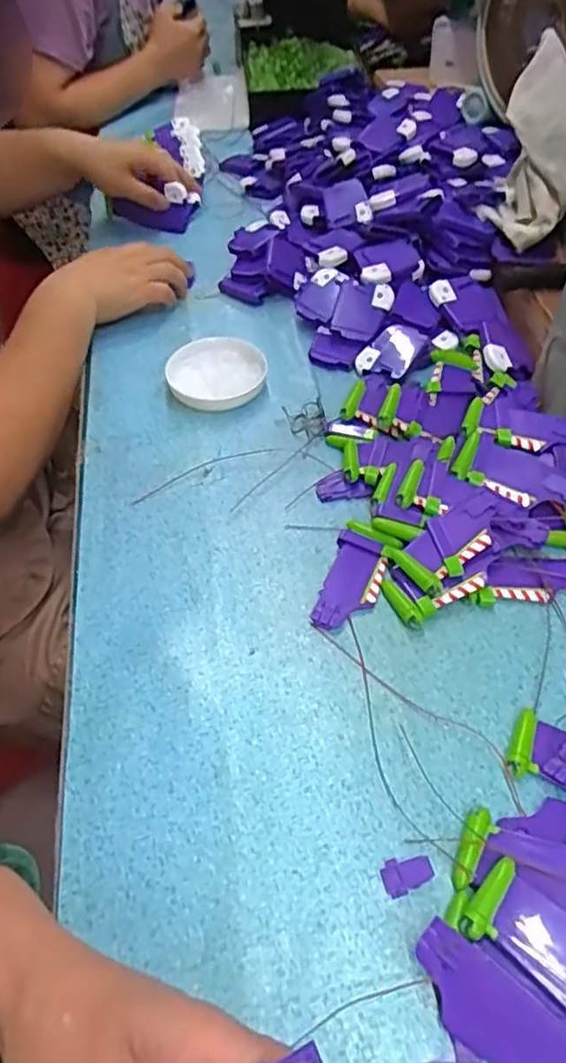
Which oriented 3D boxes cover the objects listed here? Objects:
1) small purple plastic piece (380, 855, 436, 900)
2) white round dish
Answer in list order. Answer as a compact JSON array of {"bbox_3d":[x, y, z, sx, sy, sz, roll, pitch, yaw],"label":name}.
[{"bbox_3d":[0.066,0.184,0.350,0.027,0.006,0.017,-15,53,-10],"label":"small purple plastic piece"},{"bbox_3d":[-0.062,-0.146,0.598,0.087,0.019,0.086,-1,52,1],"label":"white round dish"}]

